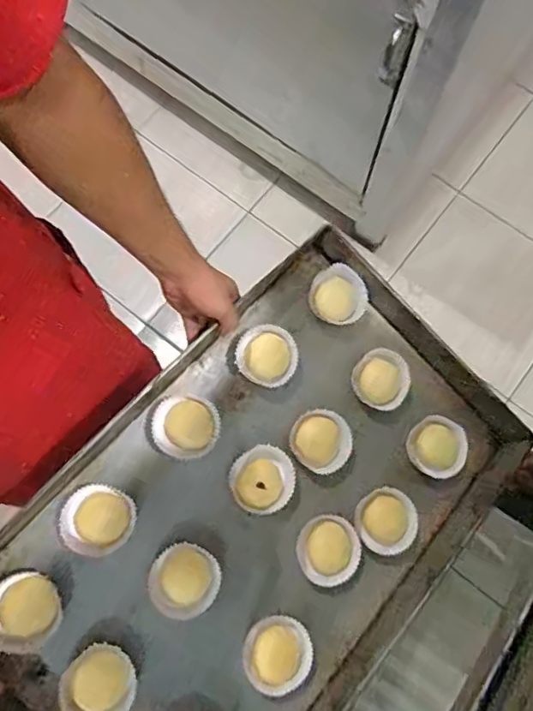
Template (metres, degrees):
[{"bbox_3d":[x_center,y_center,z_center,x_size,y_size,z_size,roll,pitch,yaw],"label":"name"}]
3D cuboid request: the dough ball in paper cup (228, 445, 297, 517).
[{"bbox_3d":[-0.004,0.159,0.680,0.080,0.030,0.084,0,75,-1],"label":"dough ball in paper cup"}]

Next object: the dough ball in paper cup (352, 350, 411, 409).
[{"bbox_3d":[0.159,0.036,0.749,0.075,0.047,0.077,0,75,-1],"label":"dough ball in paper cup"}]

